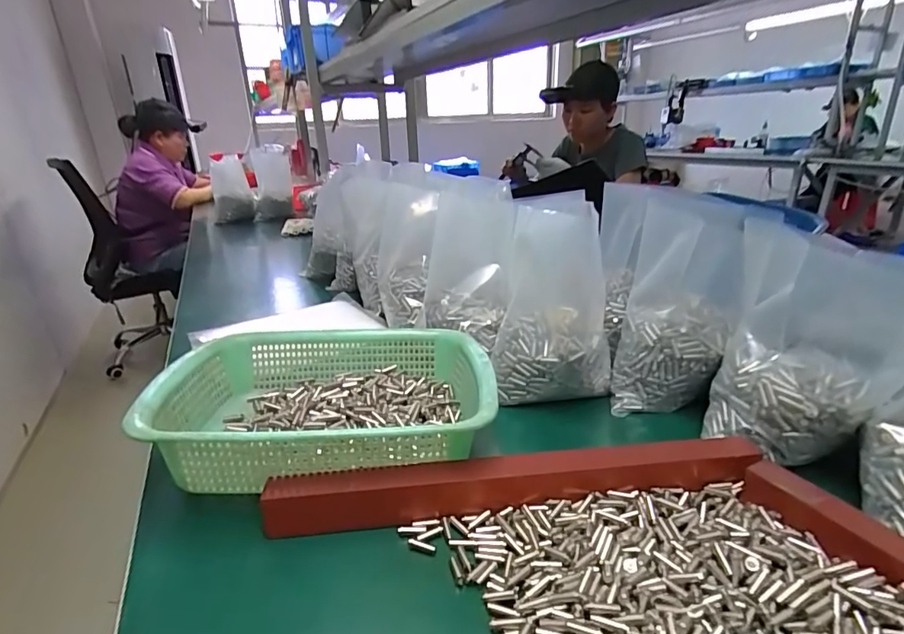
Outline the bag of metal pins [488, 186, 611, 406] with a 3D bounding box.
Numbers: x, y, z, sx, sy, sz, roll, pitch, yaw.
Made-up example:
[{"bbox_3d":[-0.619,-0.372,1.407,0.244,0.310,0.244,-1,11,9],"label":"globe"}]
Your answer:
[{"bbox_3d":[0.122,-0.024,0.556,0.126,0.200,0.149,5,23,17],"label":"bag of metal pins"}]

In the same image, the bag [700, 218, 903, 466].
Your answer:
[{"bbox_3d":[0.310,0.028,0.421,0.124,0.184,0.106,9,24,24],"label":"bag"}]

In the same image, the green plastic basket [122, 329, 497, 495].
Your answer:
[{"bbox_3d":[-0.116,0.079,0.469,0.302,0.079,0.226,-4,22,-6],"label":"green plastic basket"}]

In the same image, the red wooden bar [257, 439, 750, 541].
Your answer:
[{"bbox_3d":[0.052,0.131,0.386,0.388,0.027,0.030,-4,22,-5],"label":"red wooden bar"}]

